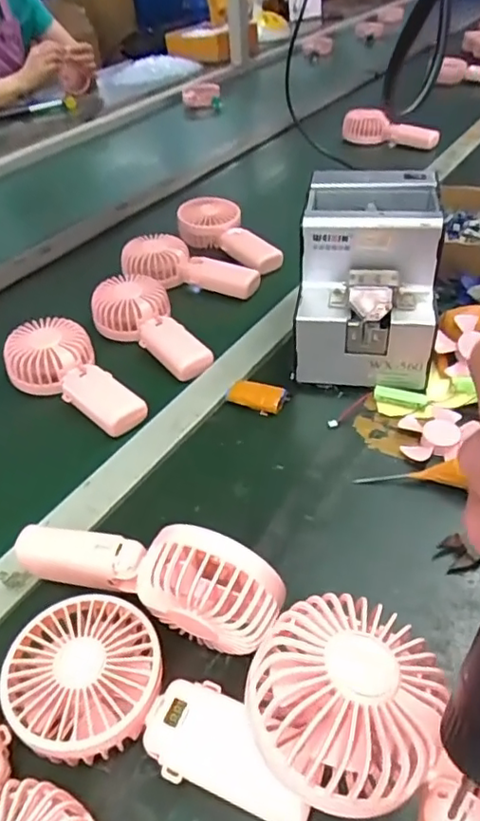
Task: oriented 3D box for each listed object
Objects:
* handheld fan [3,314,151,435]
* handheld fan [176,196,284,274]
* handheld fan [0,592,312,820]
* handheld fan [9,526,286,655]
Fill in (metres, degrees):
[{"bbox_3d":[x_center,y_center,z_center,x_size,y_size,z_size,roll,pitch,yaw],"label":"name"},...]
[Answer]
[{"bbox_3d":[-0.161,-0.041,0.600,0.176,0.039,0.090,28,49,31],"label":"handheld fan"},{"bbox_3d":[-0.018,-0.242,0.814,0.088,0.050,0.164,-23,44,-19],"label":"handheld fan"},{"bbox_3d":[-0.050,0.175,0.333,0.178,0.045,0.084,20,45,24],"label":"handheld fan"},{"bbox_3d":[-0.064,0.102,0.382,0.186,0.083,0.048,13,44,20],"label":"handheld fan"}]

